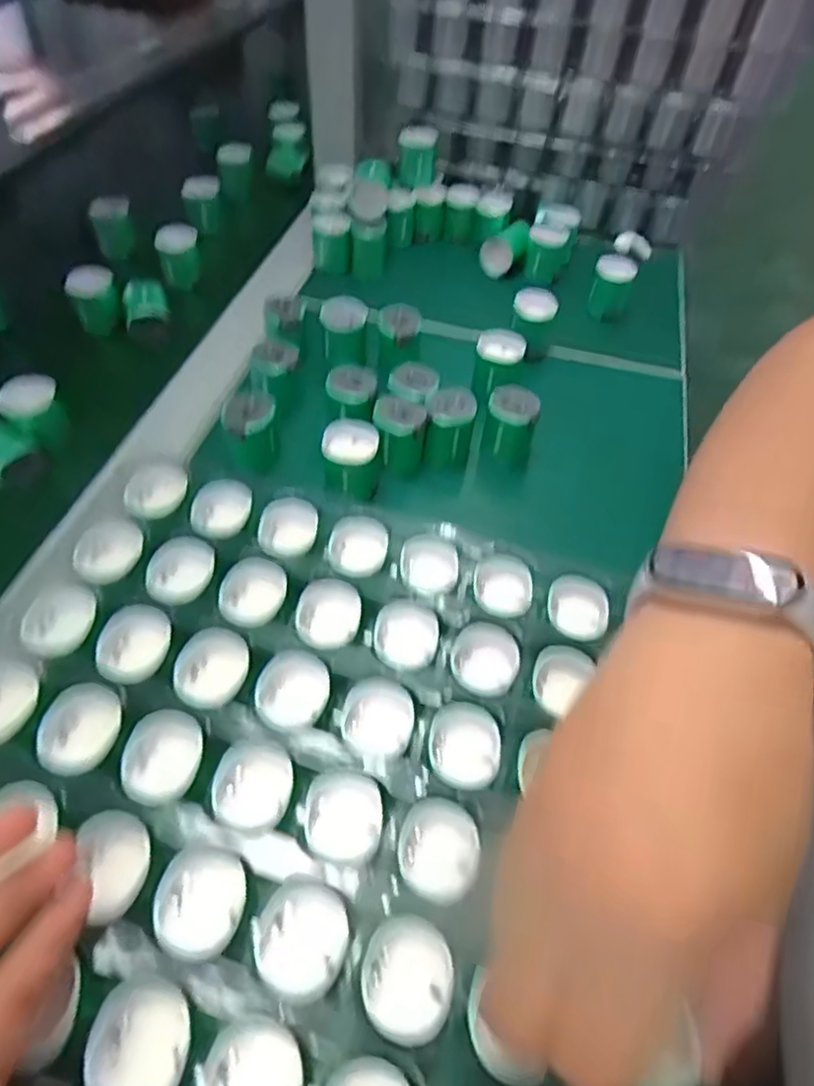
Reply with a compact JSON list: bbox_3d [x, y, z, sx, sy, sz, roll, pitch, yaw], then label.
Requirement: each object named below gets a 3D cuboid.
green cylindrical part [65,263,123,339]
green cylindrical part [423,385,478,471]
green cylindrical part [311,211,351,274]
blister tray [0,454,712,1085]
[{"bbox_3d":[-0.221,-0.173,0.469,0.031,0.035,0.031,2,54,-3],"label":"green cylindrical part"},{"bbox_3d":[0.025,-0.065,0.397,0.027,0.054,0.022,9,54,2],"label":"green cylindrical part"},{"bbox_3d":[-0.061,-0.241,0.534,0.030,0.040,0.036,0,54,-5],"label":"green cylindrical part"},{"bbox_3d":[-0.043,0.111,0.234,0.284,0.020,0.312,15,52,7],"label":"blister tray"}]

